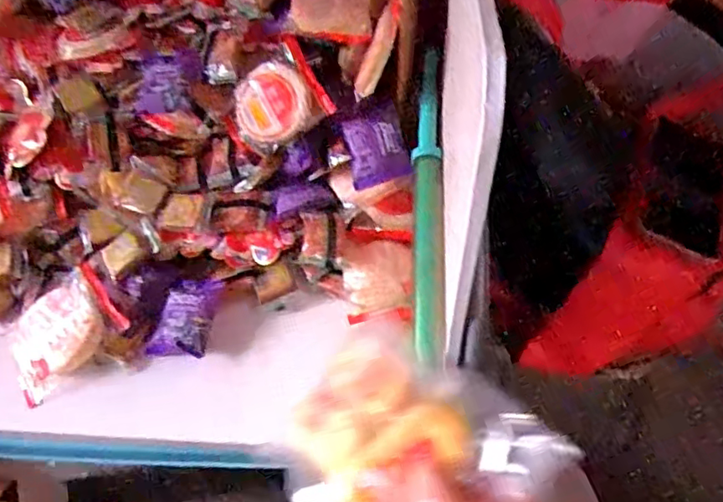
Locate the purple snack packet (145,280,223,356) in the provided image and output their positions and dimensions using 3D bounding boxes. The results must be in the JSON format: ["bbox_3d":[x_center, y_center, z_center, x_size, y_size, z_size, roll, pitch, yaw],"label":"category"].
[{"bbox_3d":[-0.173,0.065,0.564,0.052,0.022,0.078,4,50,5],"label":"purple snack packet"}]

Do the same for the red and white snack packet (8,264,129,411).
[{"bbox_3d":[-0.292,0.076,0.555,0.104,0.032,0.094,-35,57,-24],"label":"red and white snack packet"}]

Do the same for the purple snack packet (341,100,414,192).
[{"bbox_3d":[0.014,-0.107,0.595,0.062,0.075,0.009,-16,7,14],"label":"purple snack packet"}]

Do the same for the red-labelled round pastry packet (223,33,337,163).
[{"bbox_3d":[-0.096,-0.162,0.627,0.108,0.030,0.102,-35,85,19],"label":"red-labelled round pastry packet"}]

